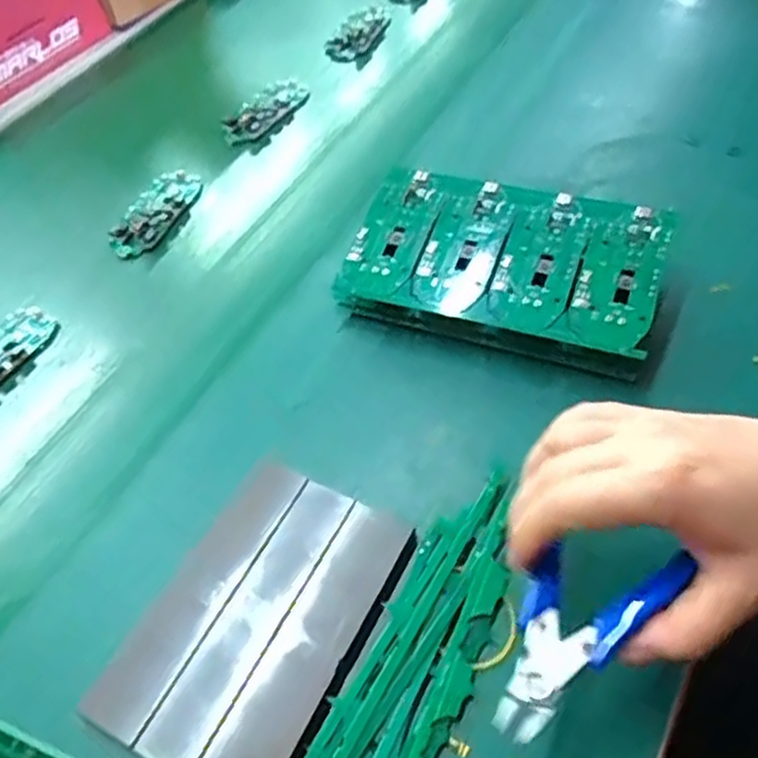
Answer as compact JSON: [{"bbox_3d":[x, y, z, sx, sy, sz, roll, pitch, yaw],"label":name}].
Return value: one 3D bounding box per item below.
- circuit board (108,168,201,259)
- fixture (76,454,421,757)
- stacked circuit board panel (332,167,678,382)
[{"bbox_3d":[-0.181,-0.138,0.579,0.047,0.014,0.098,11,54,16],"label":"circuit board"},{"bbox_3d":[-0.060,0.117,0.351,0.106,0.025,0.147,20,57,22],"label":"fixture"},{"bbox_3d":[0.079,-0.072,0.457,0.192,0.042,0.113,15,56,16],"label":"stacked circuit board panel"}]

